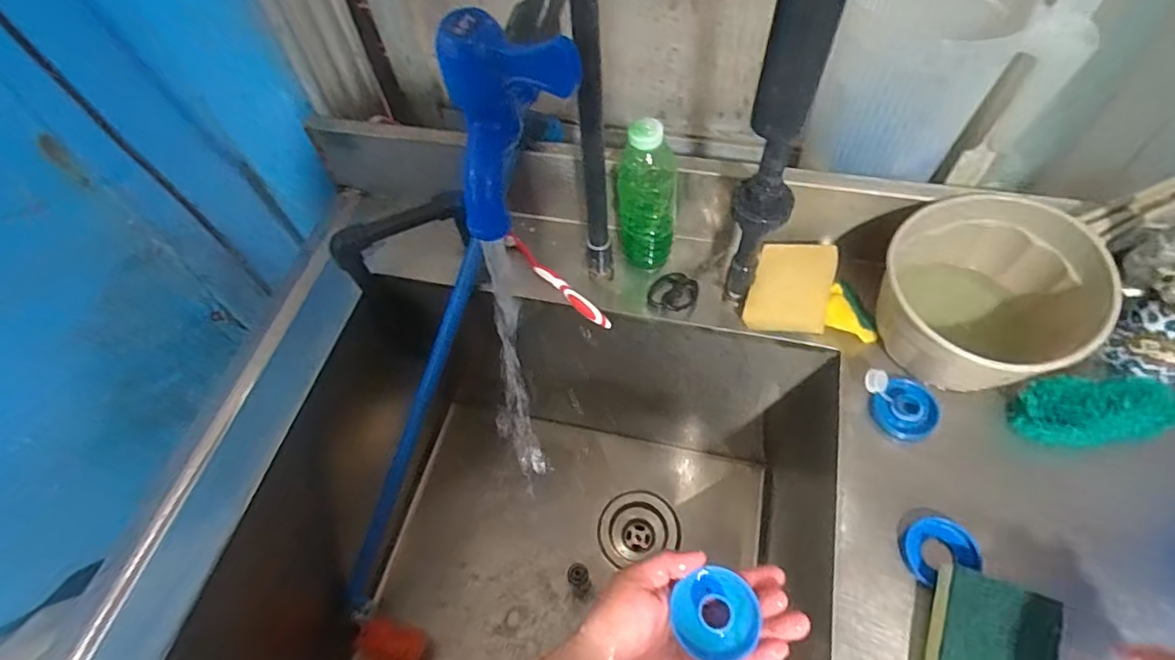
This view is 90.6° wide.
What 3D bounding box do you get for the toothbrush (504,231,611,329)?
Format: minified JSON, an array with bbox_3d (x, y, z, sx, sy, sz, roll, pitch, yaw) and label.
[{"bbox_3d":[-0.037,-0.055,0.643,0.019,0.019,0.168,-39,63,-20],"label":"toothbrush"}]

